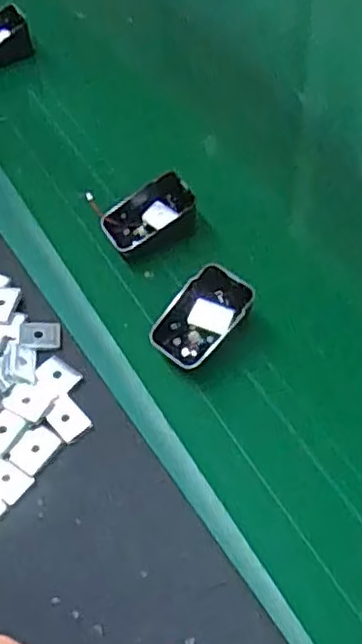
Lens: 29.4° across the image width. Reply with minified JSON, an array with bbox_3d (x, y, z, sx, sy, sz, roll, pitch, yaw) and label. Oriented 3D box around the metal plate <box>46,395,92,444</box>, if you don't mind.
[{"bbox_3d":[-0.071,0.061,0.429,0.021,0.005,0.027,-40,61,-21],"label":"metal plate"}]

